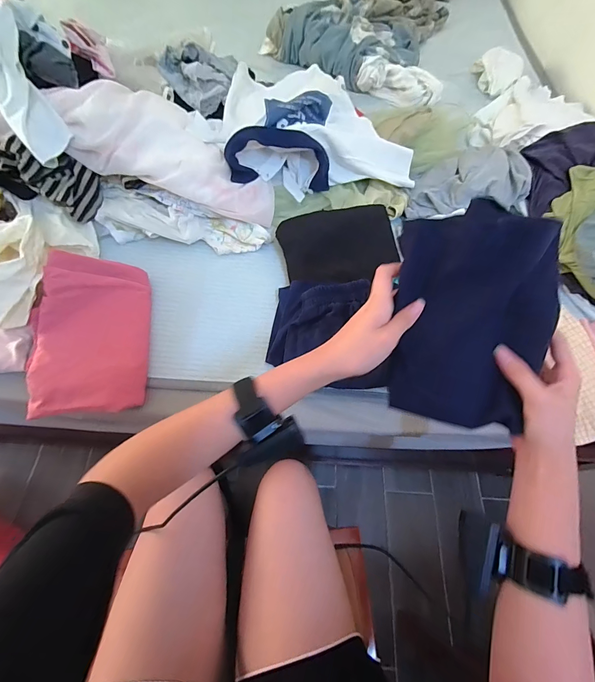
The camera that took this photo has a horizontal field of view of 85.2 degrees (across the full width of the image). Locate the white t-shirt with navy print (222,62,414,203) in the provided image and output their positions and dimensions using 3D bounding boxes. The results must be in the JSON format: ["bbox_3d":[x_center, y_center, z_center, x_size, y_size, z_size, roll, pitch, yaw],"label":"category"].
[{"bbox_3d":[0.050,-0.486,0.718,0.391,0.107,0.351,0,63,-4],"label":"white t-shirt with navy print"}]

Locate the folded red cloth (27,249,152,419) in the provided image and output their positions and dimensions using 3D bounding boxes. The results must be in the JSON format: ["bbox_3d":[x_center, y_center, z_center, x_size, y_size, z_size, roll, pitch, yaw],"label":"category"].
[{"bbox_3d":[-0.322,-0.012,0.506,0.161,0.047,0.240,0,73,-21],"label":"folded red cloth"}]

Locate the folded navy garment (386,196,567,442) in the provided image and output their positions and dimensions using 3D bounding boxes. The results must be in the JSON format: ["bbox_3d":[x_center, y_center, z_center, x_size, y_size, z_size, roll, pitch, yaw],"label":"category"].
[{"bbox_3d":[0.176,-0.022,0.316,0.152,0.022,0.203,2,97,0],"label":"folded navy garment"}]

